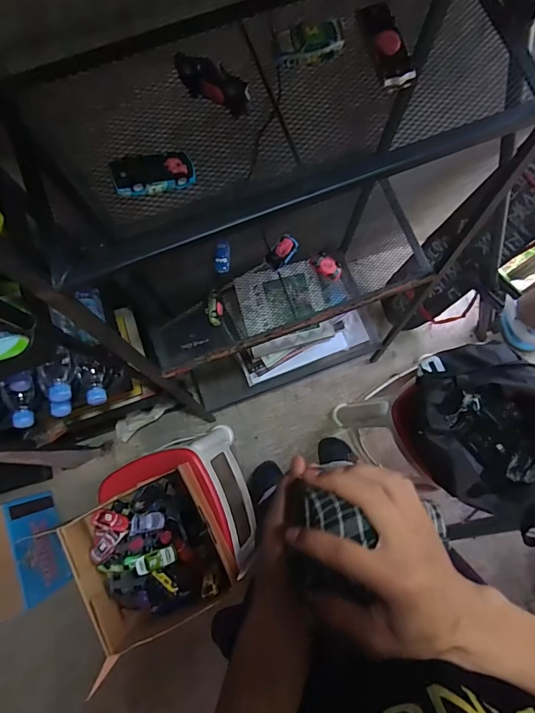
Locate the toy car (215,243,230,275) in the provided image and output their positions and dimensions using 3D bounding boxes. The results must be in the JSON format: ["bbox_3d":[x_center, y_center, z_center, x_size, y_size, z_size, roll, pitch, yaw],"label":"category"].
[{"bbox_3d":[-0.086,-0.187,0.797,0.027,0.014,0.059,8,114,2],"label":"toy car"}]

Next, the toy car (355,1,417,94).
[{"bbox_3d":[0.120,-0.317,0.430,0.035,0.024,0.096,-19,80,-3],"label":"toy car"}]

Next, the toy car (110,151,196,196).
[{"bbox_3d":[-0.110,-0.179,0.407,0.077,0.016,0.033,-18,79,-19],"label":"toy car"}]

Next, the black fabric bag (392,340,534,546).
[{"bbox_3d":[0.439,0.164,0.828,0.273,0.182,0.369,-22,80,-4],"label":"black fabric bag"}]

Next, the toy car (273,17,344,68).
[{"bbox_3d":[0.042,-0.323,0.431,0.071,0.022,0.033,-14,80,-2],"label":"toy car"}]

